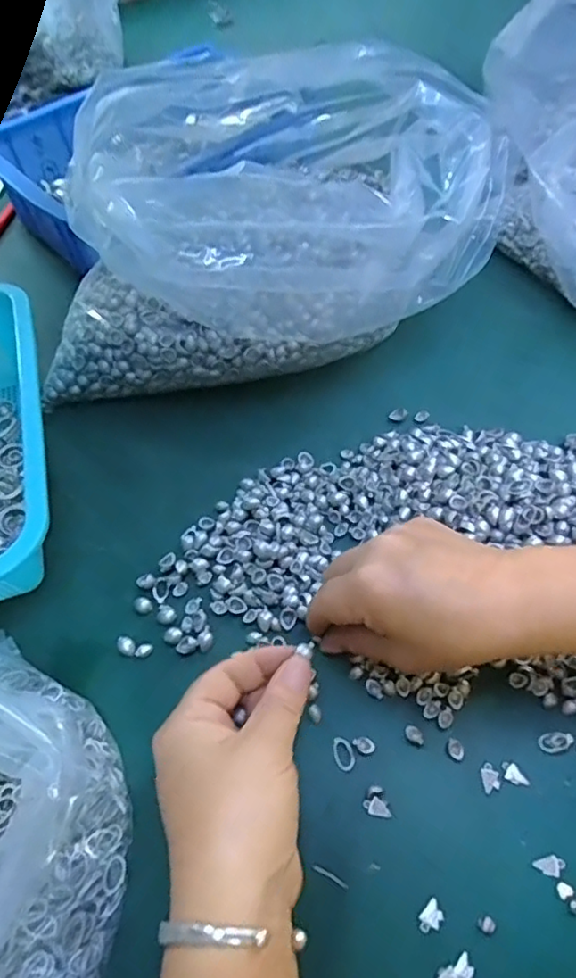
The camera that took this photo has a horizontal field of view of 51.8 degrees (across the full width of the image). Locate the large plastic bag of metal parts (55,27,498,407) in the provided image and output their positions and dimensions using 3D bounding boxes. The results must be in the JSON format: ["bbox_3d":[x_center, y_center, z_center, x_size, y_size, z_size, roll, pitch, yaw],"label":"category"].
[{"bbox_3d":[-0.017,-0.200,0.451,0.334,0.165,0.192,-1,56,4],"label":"large plastic bag of metal parts"}]

